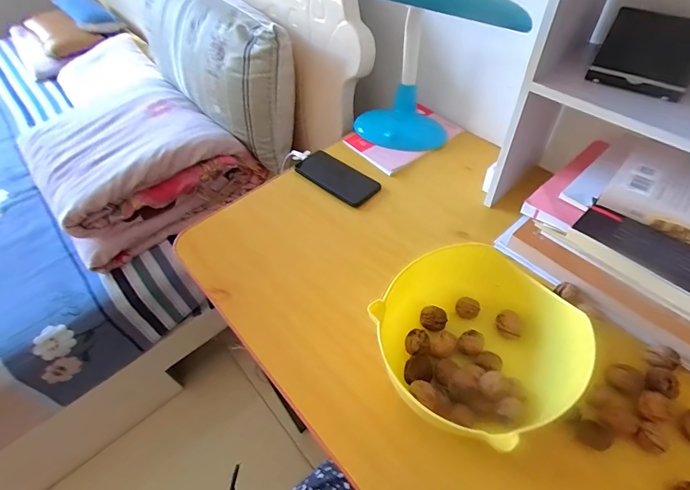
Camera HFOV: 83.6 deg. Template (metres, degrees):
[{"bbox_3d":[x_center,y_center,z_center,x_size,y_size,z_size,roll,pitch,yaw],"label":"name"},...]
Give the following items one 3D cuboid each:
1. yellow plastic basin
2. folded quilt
[{"bbox_3d":[0.152,0.107,0.462,0.221,0.101,0.216,-2,50,2],"label":"yellow plastic basin"},{"bbox_3d":[-0.543,-0.233,1.008,0.446,0.217,0.469,-35,56,-23],"label":"folded quilt"}]

